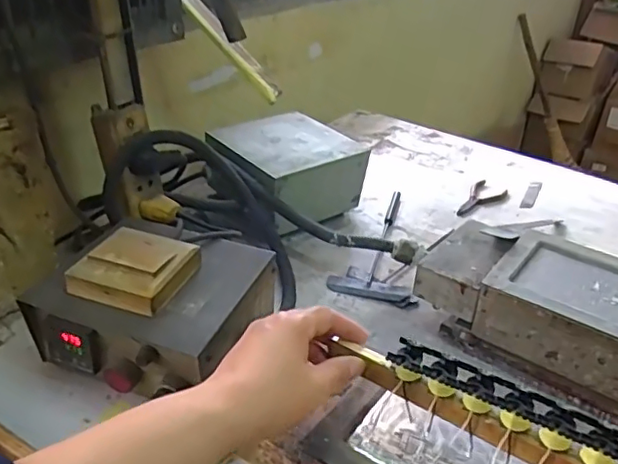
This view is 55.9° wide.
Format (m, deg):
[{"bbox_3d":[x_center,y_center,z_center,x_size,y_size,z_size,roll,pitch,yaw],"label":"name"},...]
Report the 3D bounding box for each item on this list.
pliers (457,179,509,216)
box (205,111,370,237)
[{"bbox_3d":[0.259,-0.050,0.893,0.048,0.007,0.117,27,40,33],"label":"pliers"},{"bbox_3d":[-0.040,-0.088,0.825,0.175,0.089,0.175,-24,41,-33],"label":"box"}]

